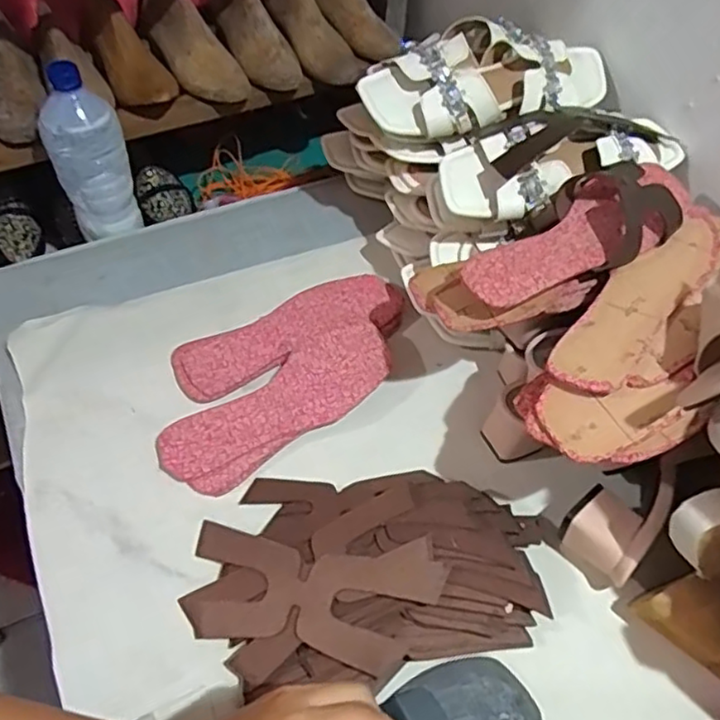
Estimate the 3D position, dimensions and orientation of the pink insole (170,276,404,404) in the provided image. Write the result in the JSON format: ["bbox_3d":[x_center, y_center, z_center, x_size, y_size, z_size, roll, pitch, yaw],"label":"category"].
[{"bbox_3d":[-0.073,-0.031,0.688,0.247,0.019,0.082,-21,58,-18],"label":"pink insole"}]

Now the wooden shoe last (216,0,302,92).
[{"bbox_3d":[-0.140,-0.436,0.884,0.065,0.078,0.165,-33,82,-25],"label":"wooden shoe last"}]

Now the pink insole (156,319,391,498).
[{"bbox_3d":[-0.073,0.044,0.630,0.241,0.026,0.083,-33,62,-25],"label":"pink insole"}]

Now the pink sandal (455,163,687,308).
[{"bbox_3d":[0.191,-0.114,0.548,0.243,0.042,0.089,-28,60,-22],"label":"pink sandal"}]

